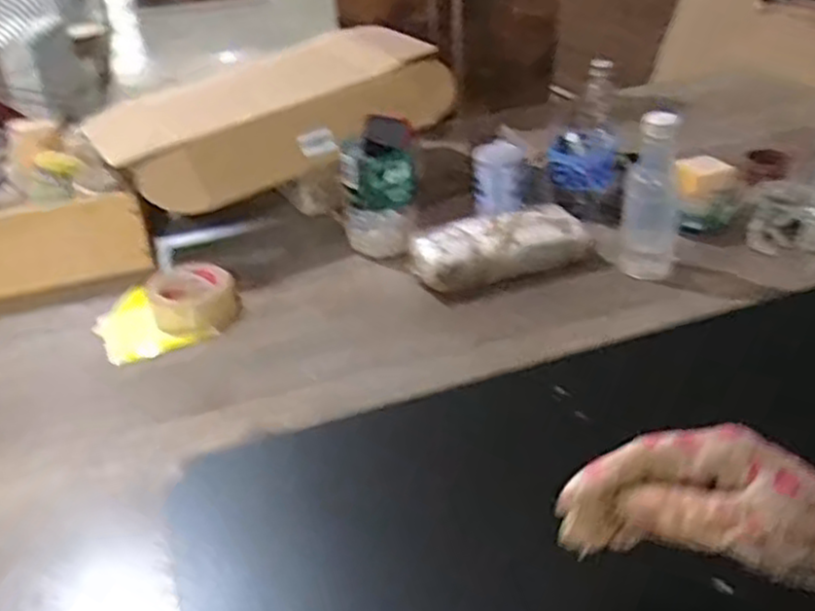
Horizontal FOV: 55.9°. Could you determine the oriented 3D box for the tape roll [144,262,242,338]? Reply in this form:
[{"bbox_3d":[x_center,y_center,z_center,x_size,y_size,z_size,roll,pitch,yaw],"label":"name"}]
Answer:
[{"bbox_3d":[-0.279,-0.008,1.009,0.113,0.049,0.112,-17,35,-19],"label":"tape roll"}]

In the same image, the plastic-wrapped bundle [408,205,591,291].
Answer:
[{"bbox_3d":[0.128,-0.080,1.062,0.248,0.063,0.110,-8,33,-7],"label":"plastic-wrapped bundle"}]

